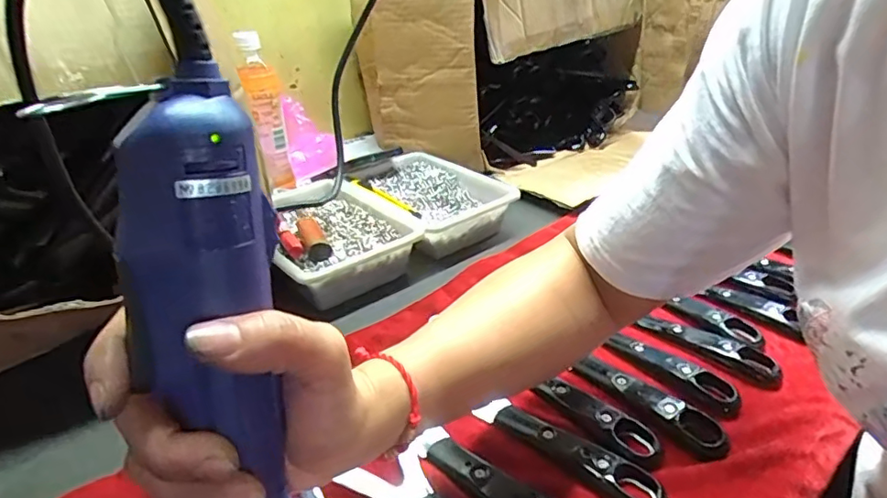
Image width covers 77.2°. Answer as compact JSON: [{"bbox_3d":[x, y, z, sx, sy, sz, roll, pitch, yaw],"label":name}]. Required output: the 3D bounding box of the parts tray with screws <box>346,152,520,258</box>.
[{"bbox_3d":[-0.018,-0.062,0.693,0.143,0.046,0.187,-23,36,-32],"label":"parts tray with screws"}]

